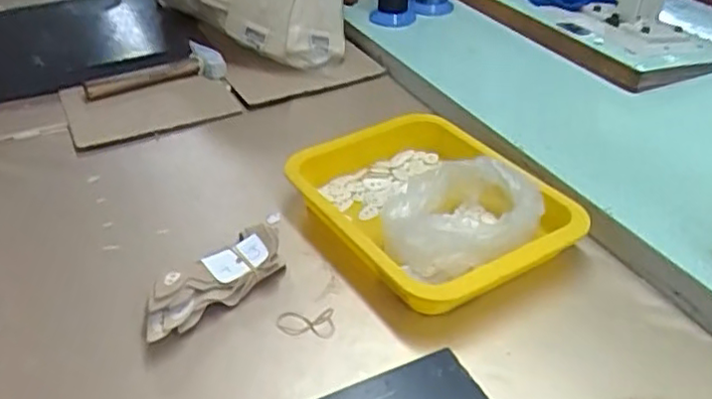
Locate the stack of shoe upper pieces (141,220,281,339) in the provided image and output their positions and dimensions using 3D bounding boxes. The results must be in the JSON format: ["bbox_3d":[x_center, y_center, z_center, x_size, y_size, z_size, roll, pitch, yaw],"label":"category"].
[{"bbox_3d":[-0.122,0.068,0.573,0.136,0.043,0.041,-30,44,-33],"label":"stack of shoe upper pieces"}]

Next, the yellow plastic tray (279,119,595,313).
[{"bbox_3d":[0.062,-0.004,0.654,0.191,0.064,0.266,-22,40,-26],"label":"yellow plastic tray"}]

